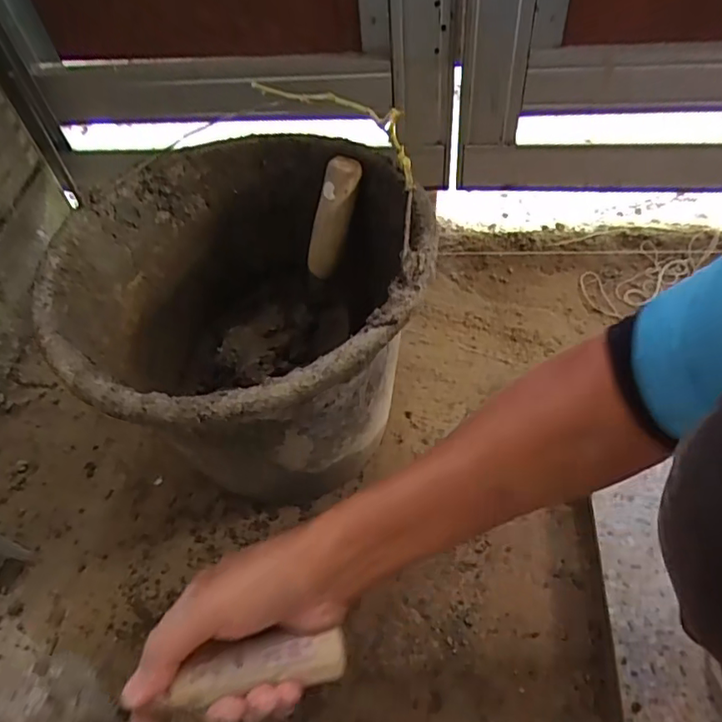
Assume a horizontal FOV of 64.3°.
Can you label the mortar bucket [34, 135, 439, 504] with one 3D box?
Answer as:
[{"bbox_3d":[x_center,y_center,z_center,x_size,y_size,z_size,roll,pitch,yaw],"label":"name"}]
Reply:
[{"bbox_3d":[-0.087,-0.016,0.564,0.312,0.265,0.303,-3,52,4],"label":"mortar bucket"}]

